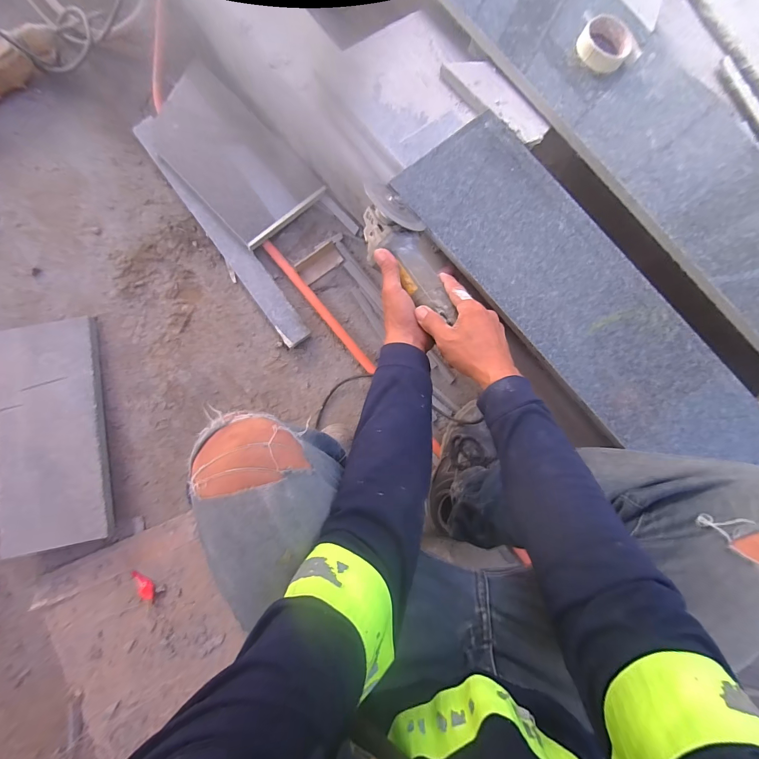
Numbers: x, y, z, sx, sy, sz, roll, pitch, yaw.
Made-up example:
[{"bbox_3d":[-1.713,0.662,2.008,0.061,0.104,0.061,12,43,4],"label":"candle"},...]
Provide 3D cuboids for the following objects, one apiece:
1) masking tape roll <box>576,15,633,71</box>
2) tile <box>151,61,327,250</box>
[{"bbox_3d":[0.372,-0.555,0.568,0.084,0.024,0.084,0,85,-2],"label":"masking tape roll"},{"bbox_3d":[-0.340,-0.496,0.758,0.213,0.022,0.408,-44,86,-9],"label":"tile"}]

